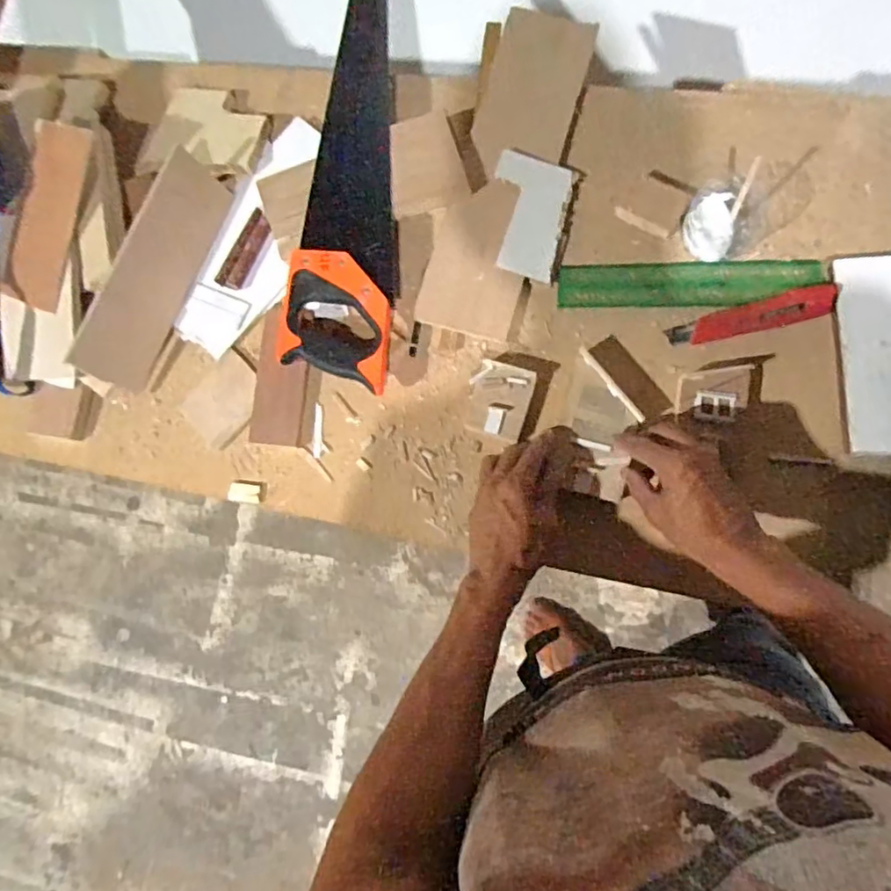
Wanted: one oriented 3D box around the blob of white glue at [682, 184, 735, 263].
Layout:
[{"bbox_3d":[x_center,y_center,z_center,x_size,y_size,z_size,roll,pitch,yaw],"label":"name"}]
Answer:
[{"bbox_3d":[0.272,-0.232,0.627,0.047,0.034,0.074,-1,80,10],"label":"blob of white glue"}]

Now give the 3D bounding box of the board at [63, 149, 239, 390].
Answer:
[{"bbox_3d":[-0.316,-0.190,0.661,0.007,0.085,0.253,19,83,33],"label":"board"}]

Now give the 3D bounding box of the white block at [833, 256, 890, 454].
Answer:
[{"bbox_3d":[0.423,-0.090,0.581,0.072,0.016,0.193,-2,80,10],"label":"white block"}]

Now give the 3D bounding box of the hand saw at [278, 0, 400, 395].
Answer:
[{"bbox_3d":[-0.105,-0.328,0.669,0.117,0.050,0.539,2,81,9],"label":"hand saw"}]

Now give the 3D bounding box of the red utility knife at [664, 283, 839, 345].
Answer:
[{"bbox_3d":[0.310,-0.130,0.611,0.158,0.018,0.033,-14,78,8],"label":"red utility knife"}]

